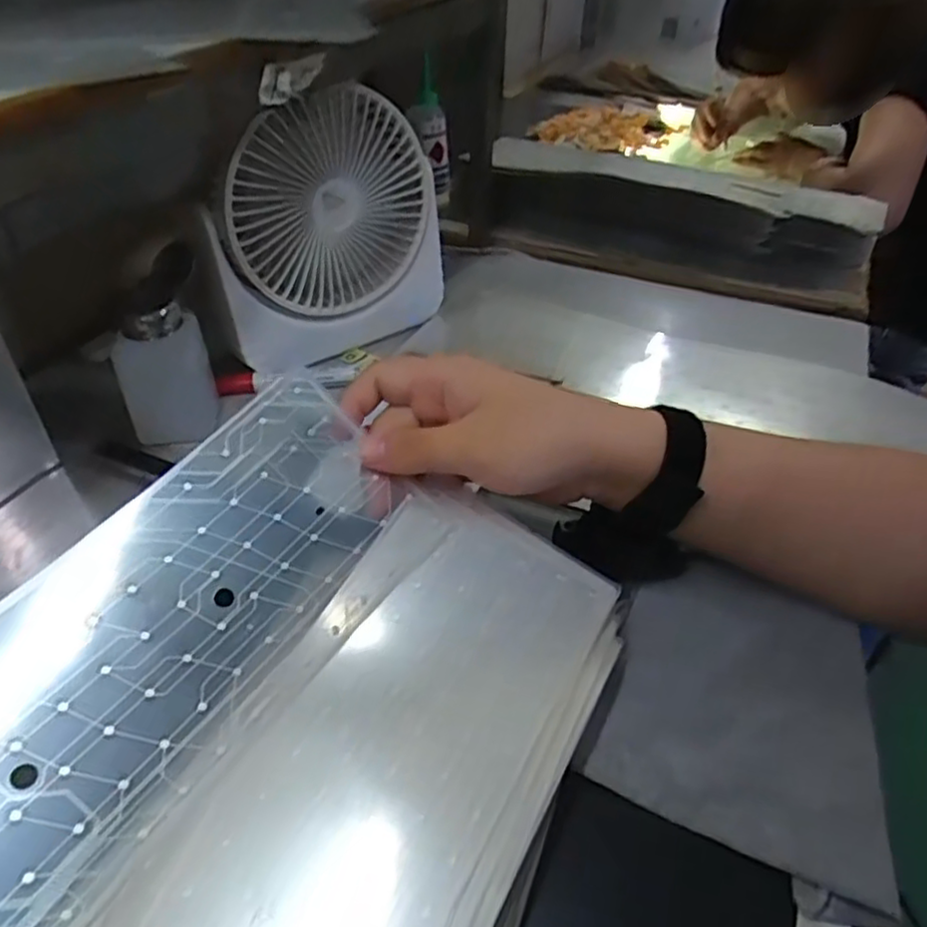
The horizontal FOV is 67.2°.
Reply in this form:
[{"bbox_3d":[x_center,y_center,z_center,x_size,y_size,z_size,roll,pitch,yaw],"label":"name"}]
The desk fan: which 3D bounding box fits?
[{"bbox_3d":[-0.104,-0.179,0.541,0.186,0.189,0.059,-28,48,-29],"label":"desk fan"}]

